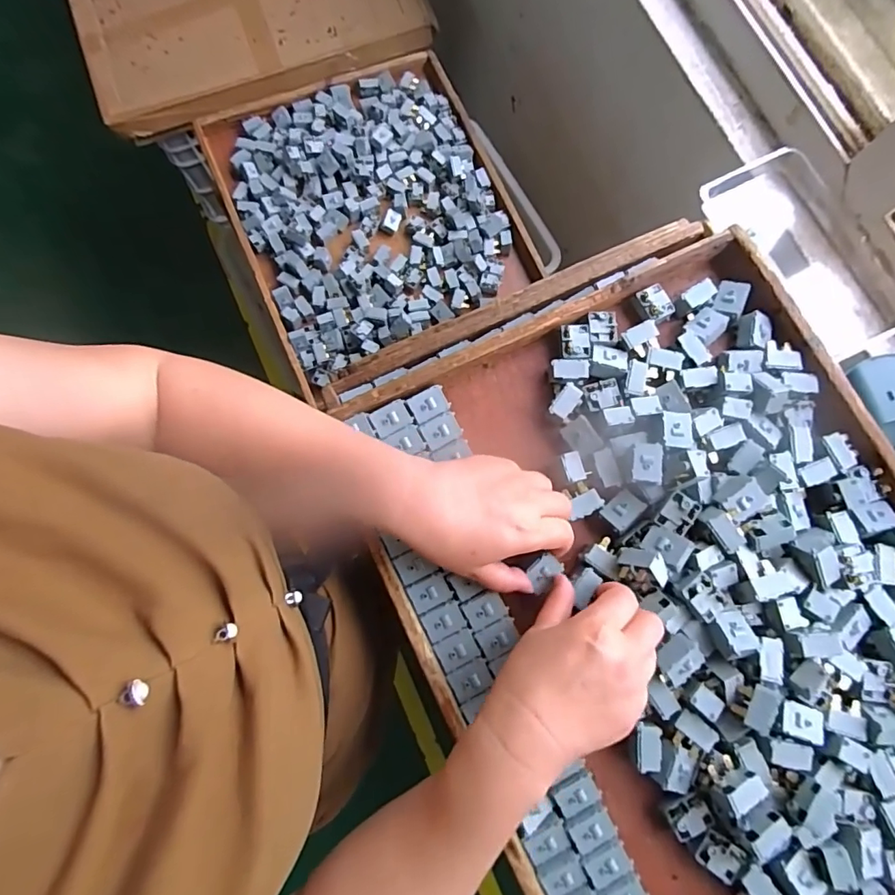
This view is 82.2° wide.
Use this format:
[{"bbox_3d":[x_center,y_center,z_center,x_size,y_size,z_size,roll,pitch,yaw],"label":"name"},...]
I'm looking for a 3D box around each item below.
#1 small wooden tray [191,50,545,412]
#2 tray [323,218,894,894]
[{"bbox_3d":[-0.112,-0.366,0.770,0.402,0.040,0.451,-25,80,-5],"label":"small wooden tray"},{"bbox_3d":[0.162,0.092,0.389,0.386,0.061,0.520,-25,80,-5],"label":"tray"}]

